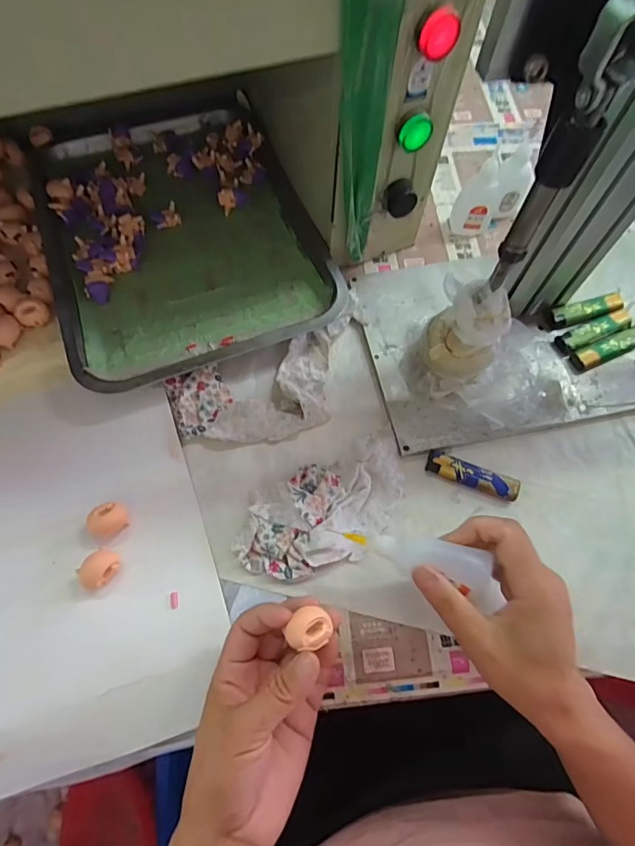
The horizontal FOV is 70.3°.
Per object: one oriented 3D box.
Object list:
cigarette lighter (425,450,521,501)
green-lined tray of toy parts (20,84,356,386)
[{"bbox_3d":[0.136,0.046,0.395,0.079,0.011,0.022,20,70,5],"label":"cigarette lighter"},{"bbox_3d":[-0.144,-0.205,0.469,0.259,0.030,0.341,-20,72,-9],"label":"green-lined tray of toy parts"}]

